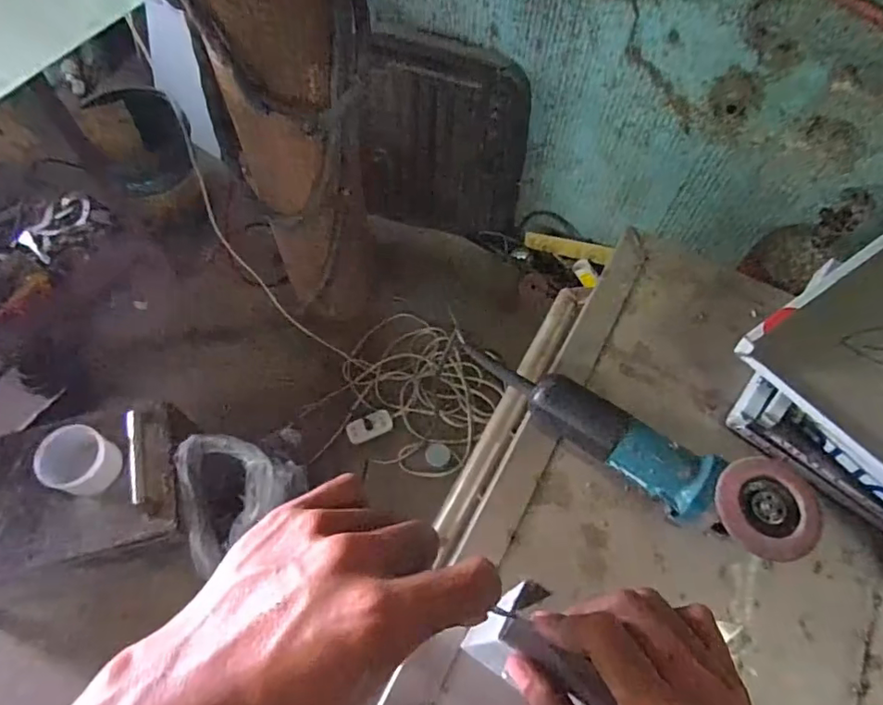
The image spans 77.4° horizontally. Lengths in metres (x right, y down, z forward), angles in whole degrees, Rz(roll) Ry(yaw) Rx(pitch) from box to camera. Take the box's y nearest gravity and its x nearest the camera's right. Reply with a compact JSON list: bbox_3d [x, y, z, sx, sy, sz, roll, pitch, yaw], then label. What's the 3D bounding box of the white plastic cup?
[{"bbox_3d":[-0.679,0.205,1.037,0.115,0.100,0.111,1,63,-1],"label":"white plastic cup"}]

